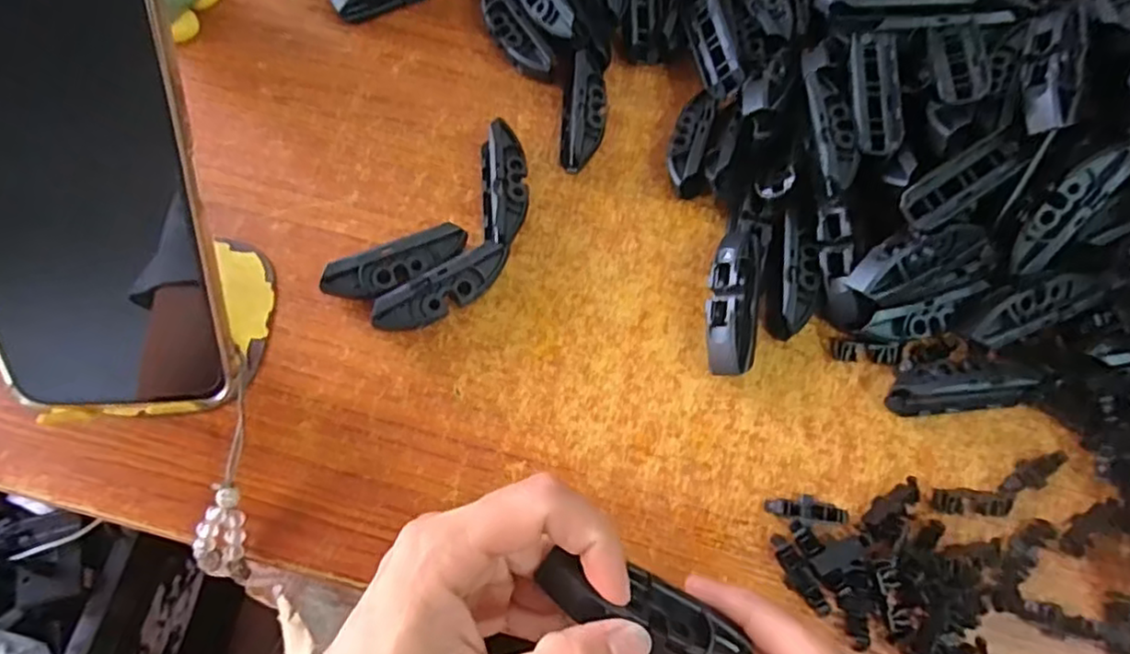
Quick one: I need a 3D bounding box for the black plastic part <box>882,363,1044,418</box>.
[{"bbox_3d":[0.189,0.027,0.312,0.071,0.020,0.021,-4,70,-4],"label":"black plastic part"}]

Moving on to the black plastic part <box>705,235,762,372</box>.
[{"bbox_3d":[0.083,-0.011,0.319,0.031,0.026,0.071,12,70,2],"label":"black plastic part"}]

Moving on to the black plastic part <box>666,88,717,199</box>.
[{"bbox_3d":[0.067,-0.099,0.354,0.019,0.011,0.069,15,70,3],"label":"black plastic part"}]

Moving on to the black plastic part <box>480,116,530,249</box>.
[{"bbox_3d":[-0.031,-0.075,0.341,0.023,0.023,0.070,-1,70,-2],"label":"black plastic part"}]

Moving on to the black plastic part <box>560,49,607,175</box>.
[{"bbox_3d":[0.011,-0.119,0.364,0.023,0.019,0.065,6,70,0],"label":"black plastic part"}]

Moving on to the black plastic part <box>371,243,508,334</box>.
[{"bbox_3d":[-0.056,-0.016,0.316,0.071,0.024,0.018,-32,74,-12],"label":"black plastic part"}]

